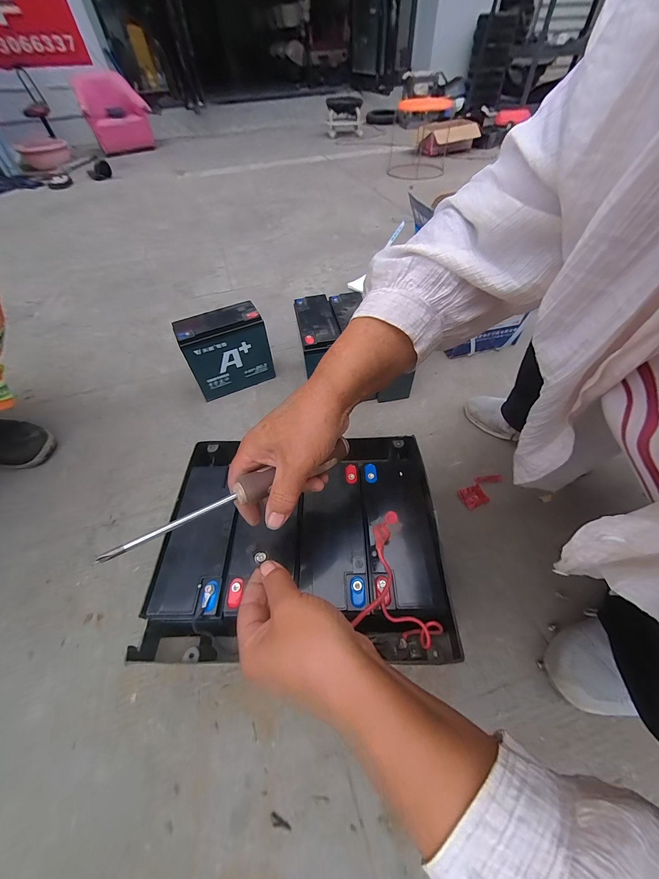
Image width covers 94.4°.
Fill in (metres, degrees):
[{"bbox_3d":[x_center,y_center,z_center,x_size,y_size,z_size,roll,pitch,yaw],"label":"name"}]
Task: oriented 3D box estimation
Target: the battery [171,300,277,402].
[{"bbox_3d":[-0.245,-0.208,0.744,0.186,0.192,0.073,-23,55,-16],"label":"battery"}]

